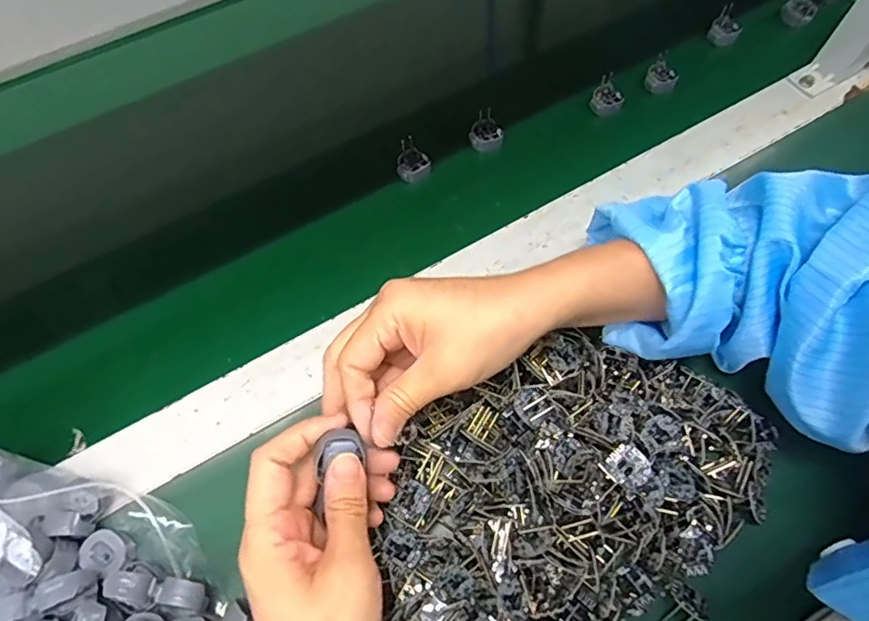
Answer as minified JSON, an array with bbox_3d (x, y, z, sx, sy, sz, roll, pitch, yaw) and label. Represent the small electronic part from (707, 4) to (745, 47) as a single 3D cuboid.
[{"bbox_3d":[0.283,-0.276,0.517,0.025,0.033,0.017,17,67,9],"label":"small electronic part"}]

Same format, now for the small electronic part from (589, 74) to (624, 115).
[{"bbox_3d":[0.158,-0.195,0.486,0.027,0.027,0.026,-1,65,1],"label":"small electronic part"}]

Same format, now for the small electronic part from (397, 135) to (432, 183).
[{"bbox_3d":[-0.018,-0.127,0.461,0.027,0.030,0.027,-1,65,1],"label":"small electronic part"}]

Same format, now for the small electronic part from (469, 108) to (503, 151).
[{"bbox_3d":[0.047,-0.158,0.478,0.029,0.028,0.027,4,65,4],"label":"small electronic part"}]

